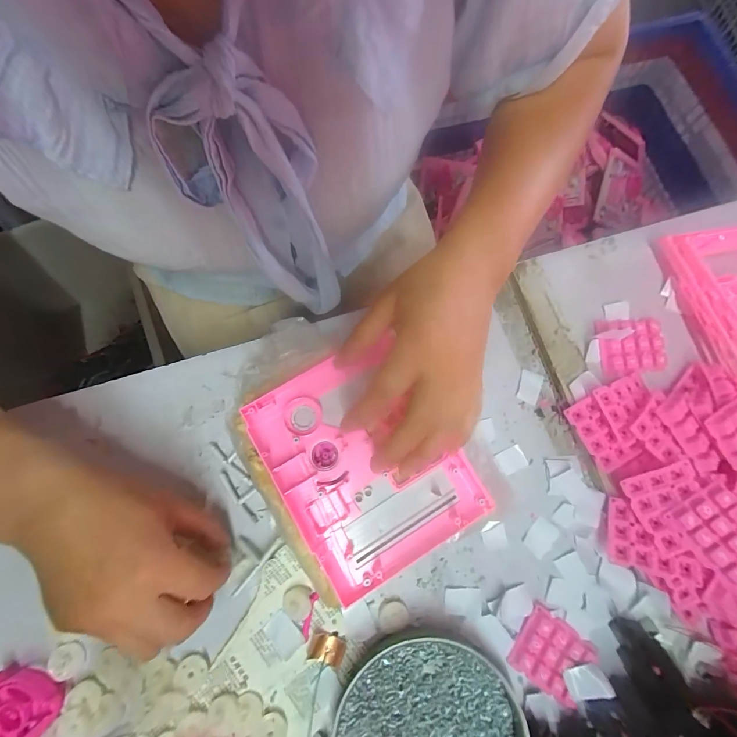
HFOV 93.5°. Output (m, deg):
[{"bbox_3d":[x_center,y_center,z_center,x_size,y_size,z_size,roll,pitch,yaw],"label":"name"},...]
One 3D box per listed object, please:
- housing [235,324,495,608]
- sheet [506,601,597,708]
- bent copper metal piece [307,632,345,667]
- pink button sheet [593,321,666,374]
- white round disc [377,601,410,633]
[{"bbox_3d":[-0.004,0.070,0.271,0.131,0.020,0.163,-30,79,-8],"label":"housing"},{"bbox_3d":[0.144,0.224,0.270,0.056,0.005,0.049,37,79,7],"label":"sheet"},{"bbox_3d":[-0.033,0.218,0.268,0.026,0.004,0.021,12,77,1],"label":"bent copper metal piece"},{"bbox_3d":[0.241,-0.022,0.317,0.059,0.011,0.048,-3,77,-2],"label":"pink button sheet"},{"bbox_3d":[0.020,0.200,0.279,0.023,0.004,0.021,0,77,-2],"label":"white round disc"}]

